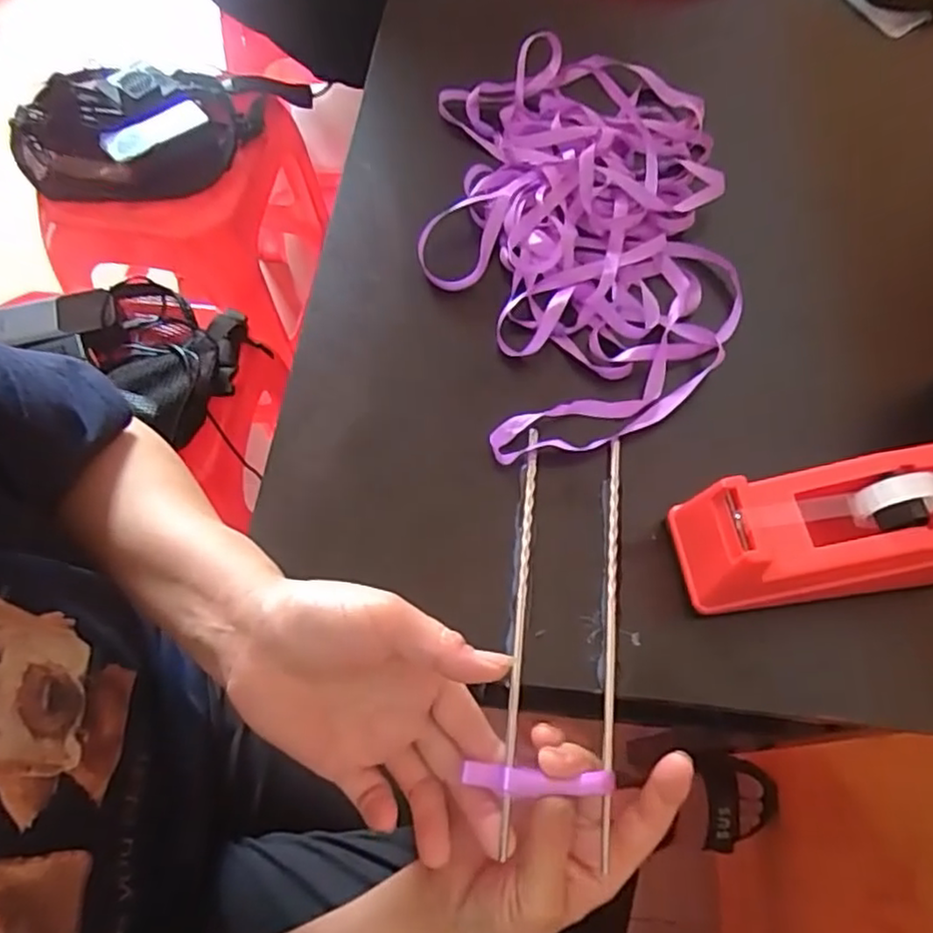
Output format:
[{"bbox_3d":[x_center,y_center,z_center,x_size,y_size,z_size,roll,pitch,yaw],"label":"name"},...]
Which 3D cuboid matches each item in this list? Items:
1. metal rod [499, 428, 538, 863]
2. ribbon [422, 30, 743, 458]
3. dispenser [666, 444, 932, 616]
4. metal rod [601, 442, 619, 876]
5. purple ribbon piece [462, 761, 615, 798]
[{"bbox_3d":[0.029,0.068,0.365,0.005,0.011,0.201,6,65,2],"label":"metal rod"},{"bbox_3d":[0.083,-0.175,0.468,0.201,0.028,0.351,2,64,-2],"label":"ribbon"},{"bbox_3d":[0.190,0.031,0.352,0.155,0.069,0.062,-6,64,-6],"label":"dispenser"},{"bbox_3d":[0.077,0.079,0.367,0.006,0.010,0.202,6,67,2],"label":"metal rod"},{"bbox_3d":[0.036,0.150,0.322,0.068,0.006,0.012,3,66,1],"label":"purple ribbon piece"}]

